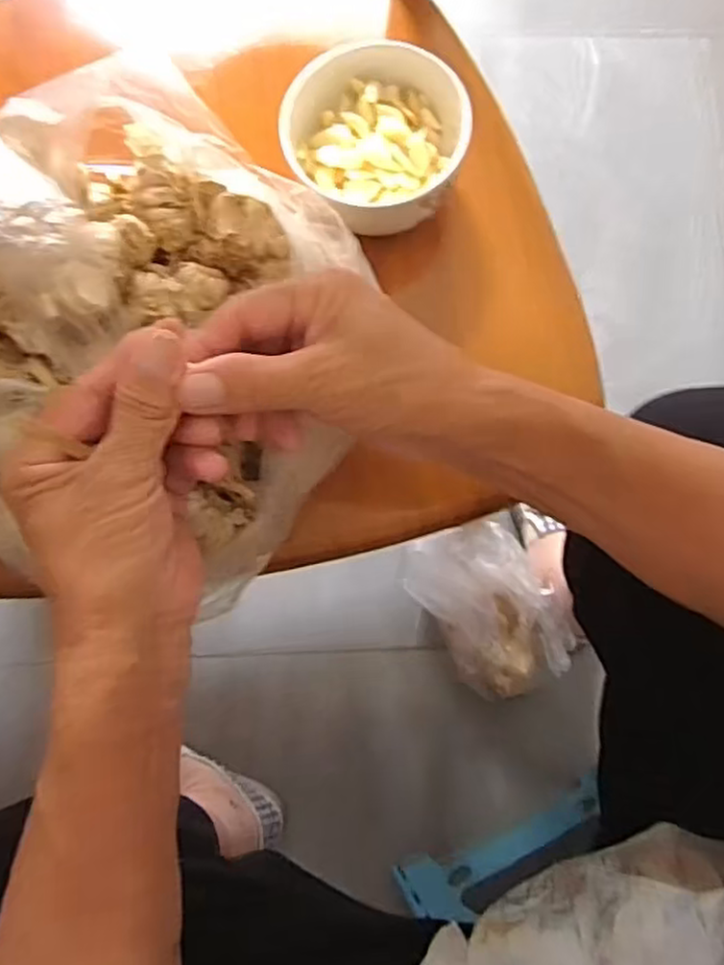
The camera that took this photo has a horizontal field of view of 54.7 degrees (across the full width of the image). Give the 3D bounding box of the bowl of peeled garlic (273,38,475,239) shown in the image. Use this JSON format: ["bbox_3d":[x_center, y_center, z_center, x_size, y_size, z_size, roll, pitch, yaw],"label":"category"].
[{"bbox_3d":[0.006,-0.197,0.412,0.103,0.051,0.112,0,80,-3],"label":"bowl of peeled garlic"}]

